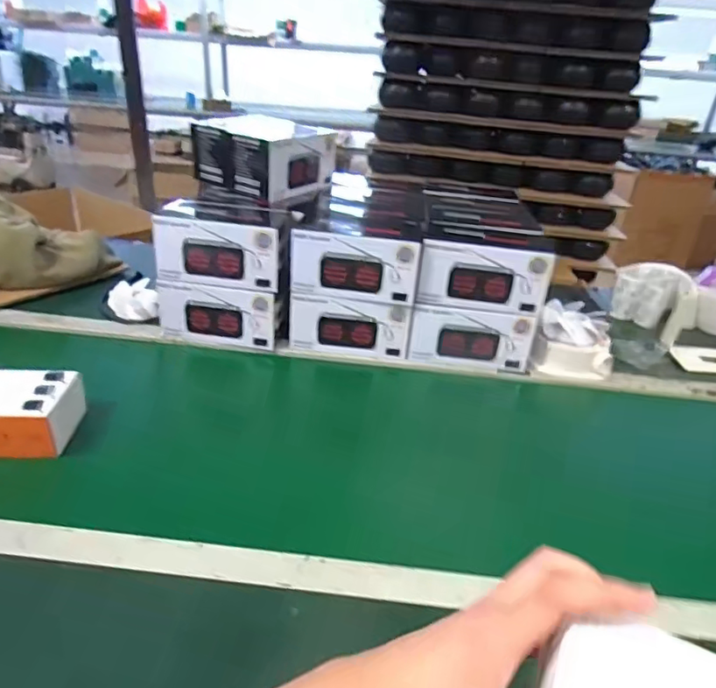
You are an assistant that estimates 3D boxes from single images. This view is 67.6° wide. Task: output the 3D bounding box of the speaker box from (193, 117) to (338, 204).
[{"bbox_3d":[-0.176,-0.360,1.027,0.196,0.087,0.193,25,34,32],"label":"speaker box"}]

